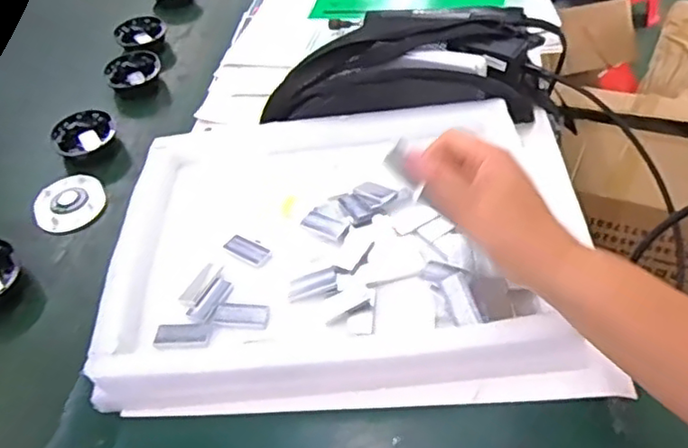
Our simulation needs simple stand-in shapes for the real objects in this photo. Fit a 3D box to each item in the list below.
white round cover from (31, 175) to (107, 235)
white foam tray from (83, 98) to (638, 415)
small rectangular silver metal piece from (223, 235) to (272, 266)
[{"bbox_3d":[-0.292,-0.021,0.671,0.074,0.010,0.086,-27,47,-17],"label":"white round cover"},{"bbox_3d":[0.004,0.006,0.551,0.397,0.044,0.321,-2,45,7],"label":"white foam tray"},{"bbox_3d":[-0.085,0.022,0.550,0.040,0.004,0.021,22,52,28],"label":"small rectangular silver metal piece"}]

